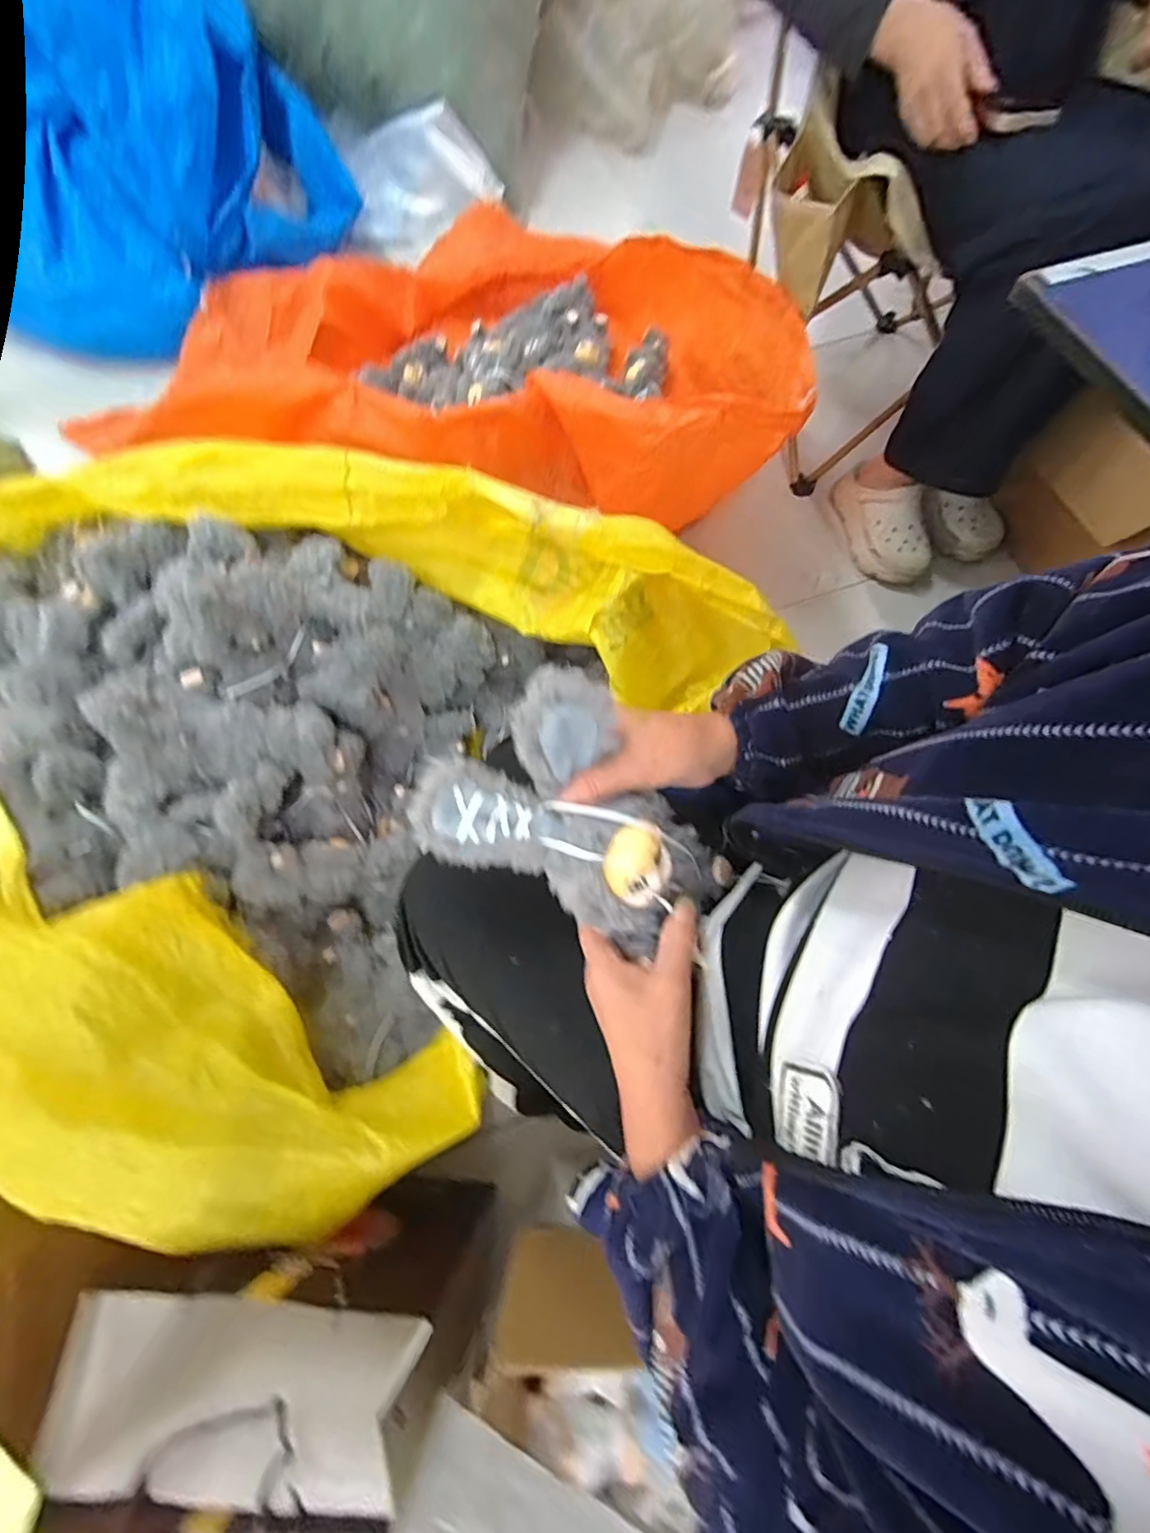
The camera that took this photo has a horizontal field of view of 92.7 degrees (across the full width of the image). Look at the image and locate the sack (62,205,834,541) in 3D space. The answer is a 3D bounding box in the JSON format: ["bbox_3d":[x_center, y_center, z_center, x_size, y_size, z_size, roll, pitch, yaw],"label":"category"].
[{"bbox_3d":[-0.213,-0.822,1.034,1.154,0.266,0.771,7,69,5],"label":"sack"}]

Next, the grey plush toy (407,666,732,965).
[{"bbox_3d":[0.012,0.031,0.342,0.202,0.103,0.117,23,72,10],"label":"grey plush toy"}]

